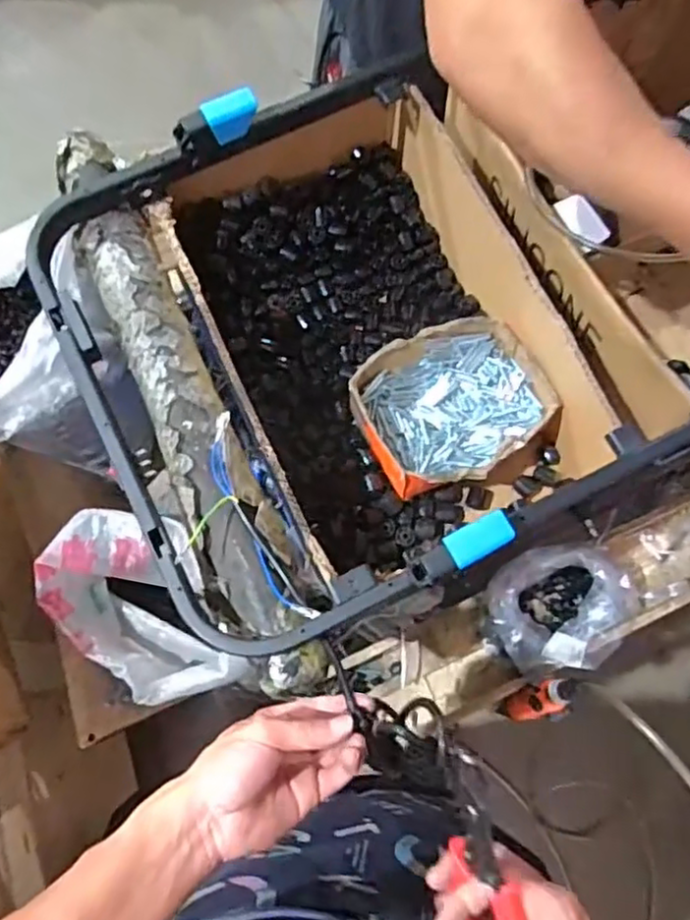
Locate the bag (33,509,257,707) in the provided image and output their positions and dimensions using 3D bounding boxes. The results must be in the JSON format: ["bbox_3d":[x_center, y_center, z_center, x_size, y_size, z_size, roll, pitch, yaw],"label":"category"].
[{"bbox_3d":[-0.222,0.167,0.738,0.230,0.105,0.163,24,75,7],"label":"bag"}]

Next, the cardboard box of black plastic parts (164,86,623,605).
[{"bbox_3d":[0.028,-0.152,0.747,0.330,0.132,0.509,-27,75,-8],"label":"cardboard box of black plastic parts"}]

